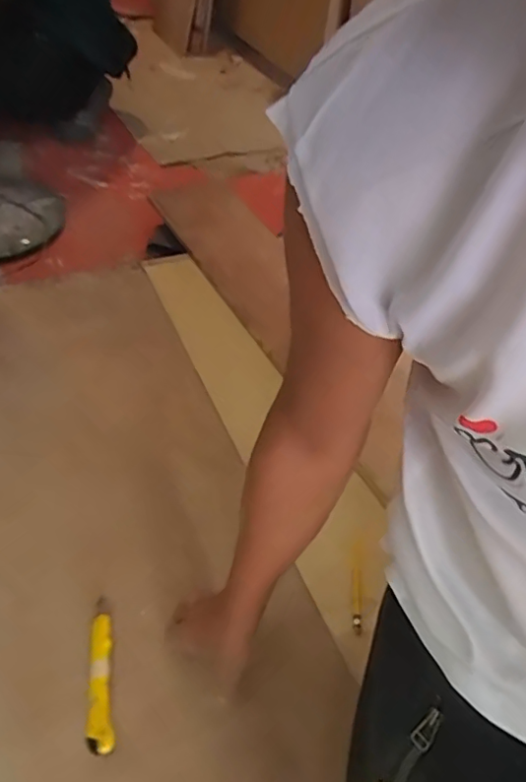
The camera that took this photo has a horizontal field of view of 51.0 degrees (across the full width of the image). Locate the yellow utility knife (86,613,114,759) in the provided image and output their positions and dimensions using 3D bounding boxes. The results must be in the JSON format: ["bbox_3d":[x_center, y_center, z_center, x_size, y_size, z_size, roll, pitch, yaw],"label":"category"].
[{"bbox_3d":[-0.186,0.333,0.634,0.029,0.025,0.146,-5,49,-12],"label":"yellow utility knife"}]

